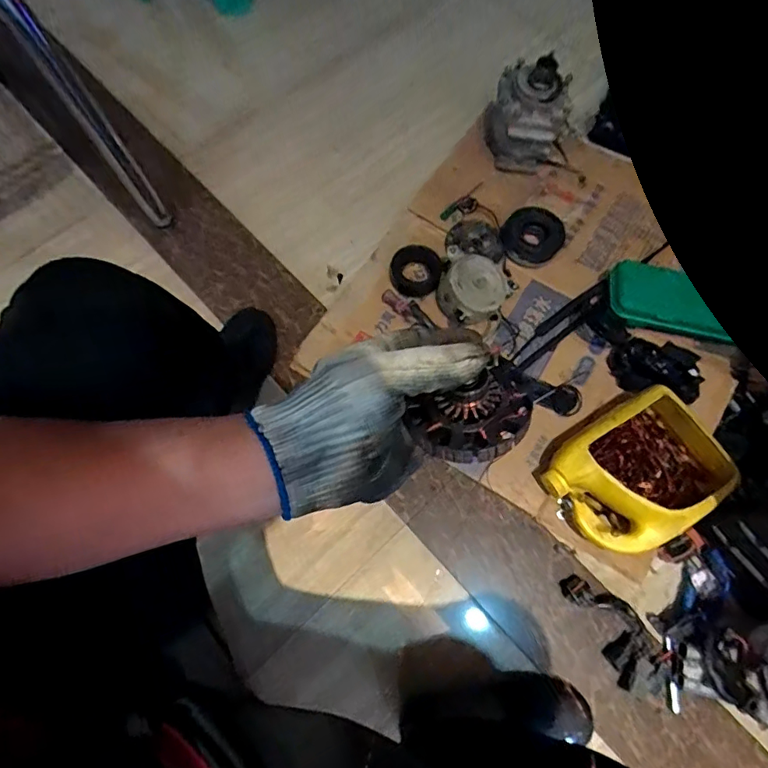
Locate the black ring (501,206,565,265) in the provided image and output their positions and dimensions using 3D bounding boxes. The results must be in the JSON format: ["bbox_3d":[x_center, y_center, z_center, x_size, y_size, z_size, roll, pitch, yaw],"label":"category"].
[{"bbox_3d":[0.277,-0.276,0.953,0.105,0.018,0.106,-26,85,10],"label":"black ring"}]

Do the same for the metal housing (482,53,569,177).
[{"bbox_3d":[0.273,-0.523,0.990,0.131,0.177,0.134,11,71,4],"label":"metal housing"}]

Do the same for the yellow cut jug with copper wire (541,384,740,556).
[{"bbox_3d":[0.366,0.131,0.751,0.235,0.094,0.180,-36,75,-12],"label":"yellow cut jug with copper wire"}]

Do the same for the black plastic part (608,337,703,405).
[{"bbox_3d":[0.433,-0.023,0.820,0.124,0.061,0.088,16,72,5],"label":"black plastic part"}]

